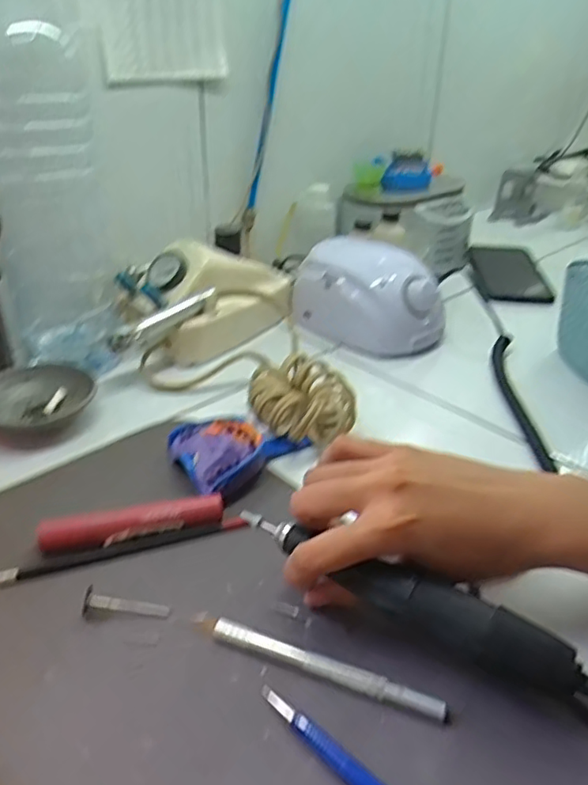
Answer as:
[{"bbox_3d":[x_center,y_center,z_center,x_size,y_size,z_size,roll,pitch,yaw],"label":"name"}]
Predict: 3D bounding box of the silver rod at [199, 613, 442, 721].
[{"bbox_3d":[0.010,0.131,0.294,0.125,0.011,0.009,11,30,18],"label":"silver rod"}]

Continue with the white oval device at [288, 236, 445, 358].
[{"bbox_3d":[0.073,-0.099,0.619,0.148,0.080,0.081,26,37,38],"label":"white oval device"}]

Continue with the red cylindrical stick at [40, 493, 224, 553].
[{"bbox_3d":[-0.095,0.077,0.364,0.105,0.016,0.011,-7,30,-15],"label":"red cylindrical stick"}]

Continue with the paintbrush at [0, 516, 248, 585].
[{"bbox_3d":[-0.107,0.090,0.354,0.160,0.004,0.012,-9,30,-18],"label":"paintbrush"}]

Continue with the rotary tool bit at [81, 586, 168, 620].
[{"bbox_3d":[-0.087,0.111,0.320,0.044,0.010,0.013,4,29,4],"label":"rotary tool bit"}]

